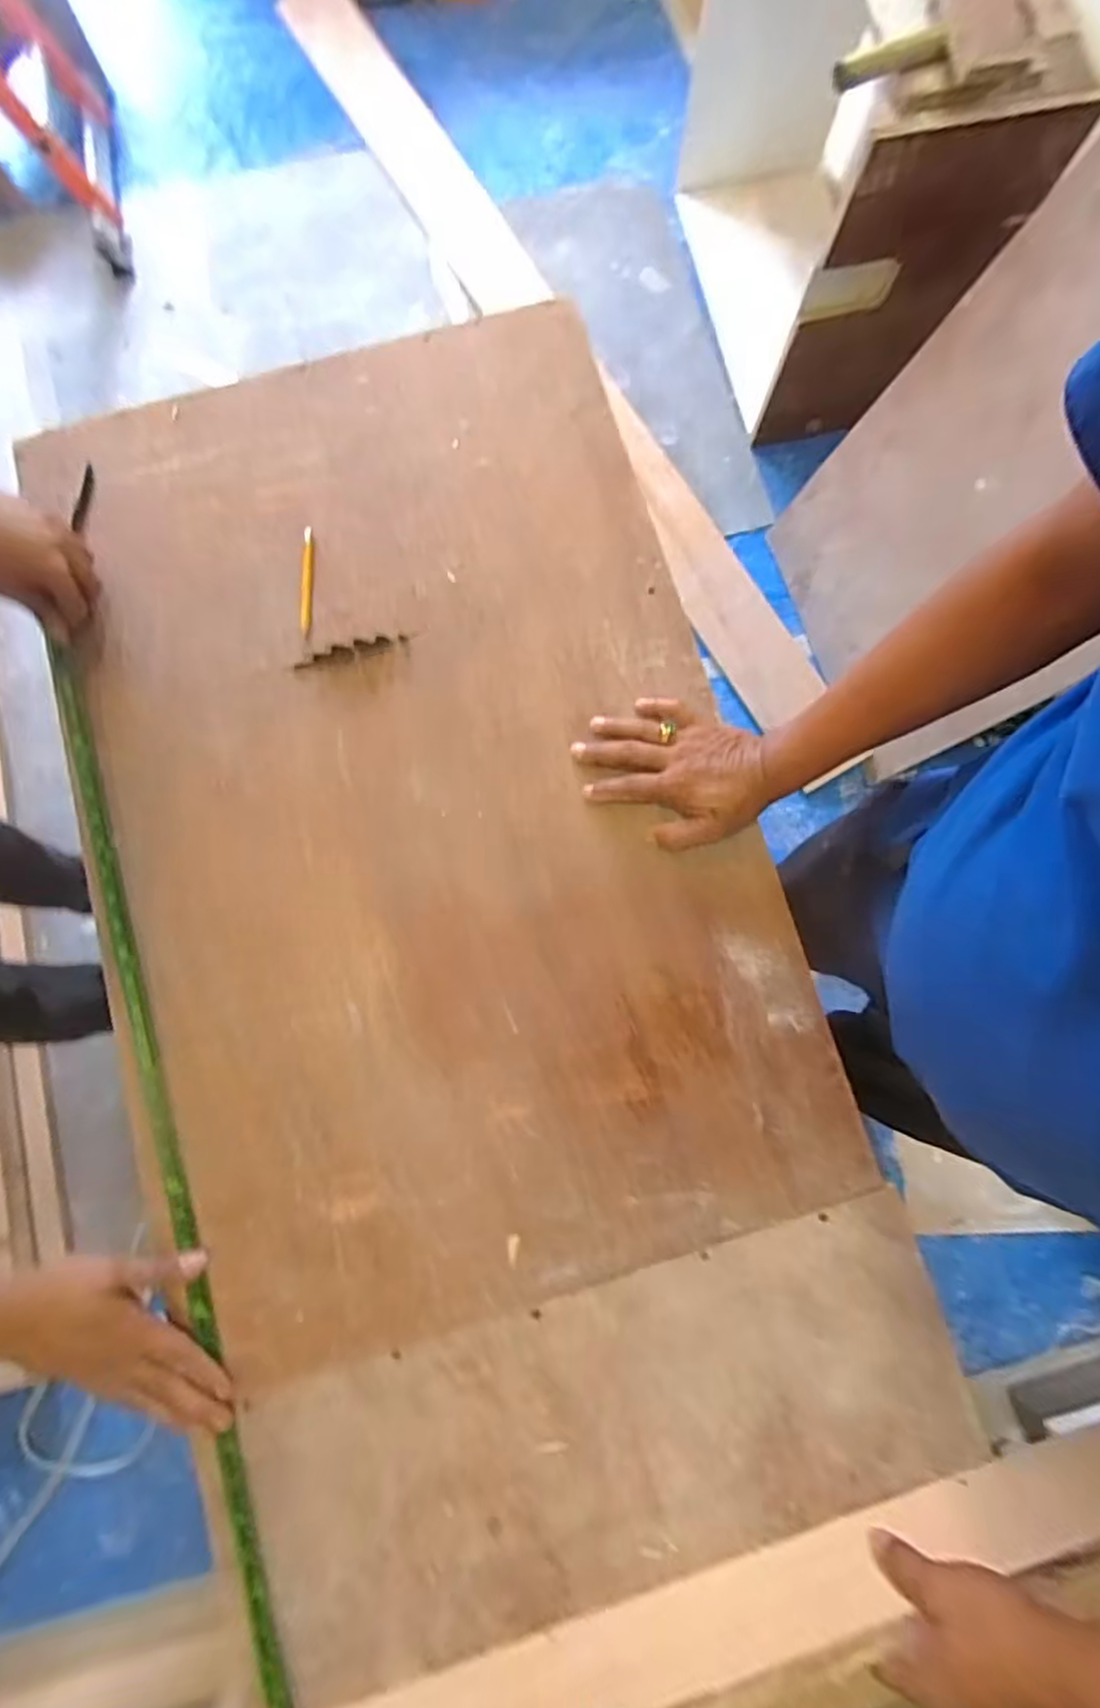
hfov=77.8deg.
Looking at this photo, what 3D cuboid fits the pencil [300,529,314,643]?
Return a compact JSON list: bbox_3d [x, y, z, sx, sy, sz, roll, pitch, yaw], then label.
[{"bbox_3d":[-0.237,-0.266,0.666,0.011,0.006,0.114,-2,80,-1],"label":"pencil"}]

